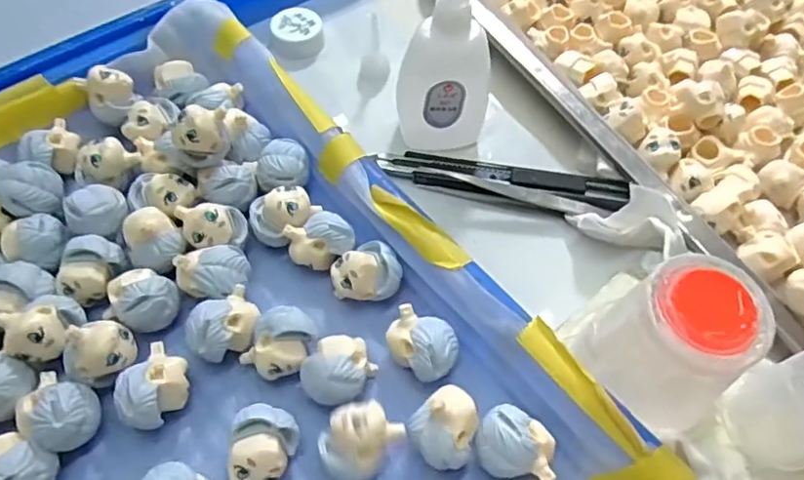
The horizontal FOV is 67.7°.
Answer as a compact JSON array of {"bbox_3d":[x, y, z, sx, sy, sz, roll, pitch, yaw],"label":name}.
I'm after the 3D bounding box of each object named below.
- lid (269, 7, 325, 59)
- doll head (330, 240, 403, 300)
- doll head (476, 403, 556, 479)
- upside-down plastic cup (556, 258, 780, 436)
[{"bbox_3d":[-0.059,-0.116,0.339,0.028,0.013,0.030,0,59,-1],"label":"lid"},{"bbox_3d":[-0.015,0.015,0.249,0.028,0.020,0.019,-11,60,-8],"label":"doll head"},{"bbox_3d":[0.041,0.074,0.215,0.027,0.022,0.023,15,60,7],"label":"doll head"},{"bbox_3d":[0.091,0.035,0.211,0.042,0.062,0.048,-31,65,-17],"label":"upside-down plastic cup"}]

